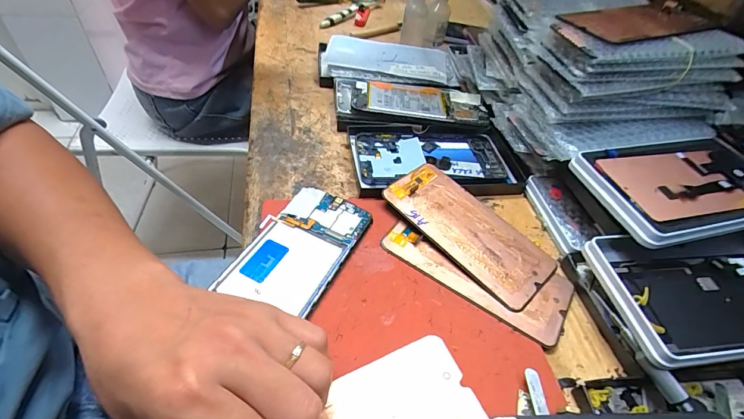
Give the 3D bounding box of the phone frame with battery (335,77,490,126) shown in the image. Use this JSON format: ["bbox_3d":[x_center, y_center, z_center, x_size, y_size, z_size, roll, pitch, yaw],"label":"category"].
[{"bbox_3d":[0.045,-0.131,0.455,0.181,0.012,0.071,9,51,0],"label":"phone frame with battery"}]

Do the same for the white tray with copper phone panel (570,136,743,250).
[{"bbox_3d":[0.269,-0.022,0.322,0.168,0.015,0.101,-9,53,-16],"label":"white tray with copper phone panel"}]

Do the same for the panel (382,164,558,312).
[{"bbox_3d":[0.083,0.017,0.329,0.068,0.005,0.150,-35,66,-28],"label":"panel"}]

